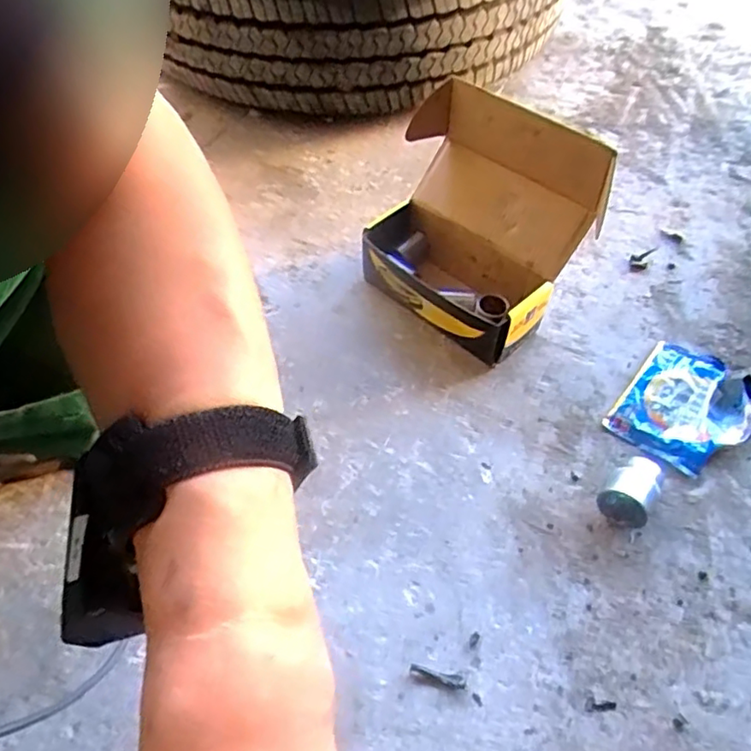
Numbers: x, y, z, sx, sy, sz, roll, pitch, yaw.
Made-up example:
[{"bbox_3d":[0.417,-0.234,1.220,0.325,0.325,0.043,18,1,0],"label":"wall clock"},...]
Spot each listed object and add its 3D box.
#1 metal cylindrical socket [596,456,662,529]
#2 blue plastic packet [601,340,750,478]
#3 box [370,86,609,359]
[{"bbox_3d":[0.203,0.091,0.482,0.036,0.035,0.048,31,60,22],"label":"metal cylindrical socket"},{"bbox_3d":[0.275,0.027,0.540,0.100,0.016,0.121,33,60,23],"label":"blue plastic packet"},{"bbox_3d":[0.084,-0.142,0.575,0.202,0.162,0.142,37,62,25],"label":"box"}]

